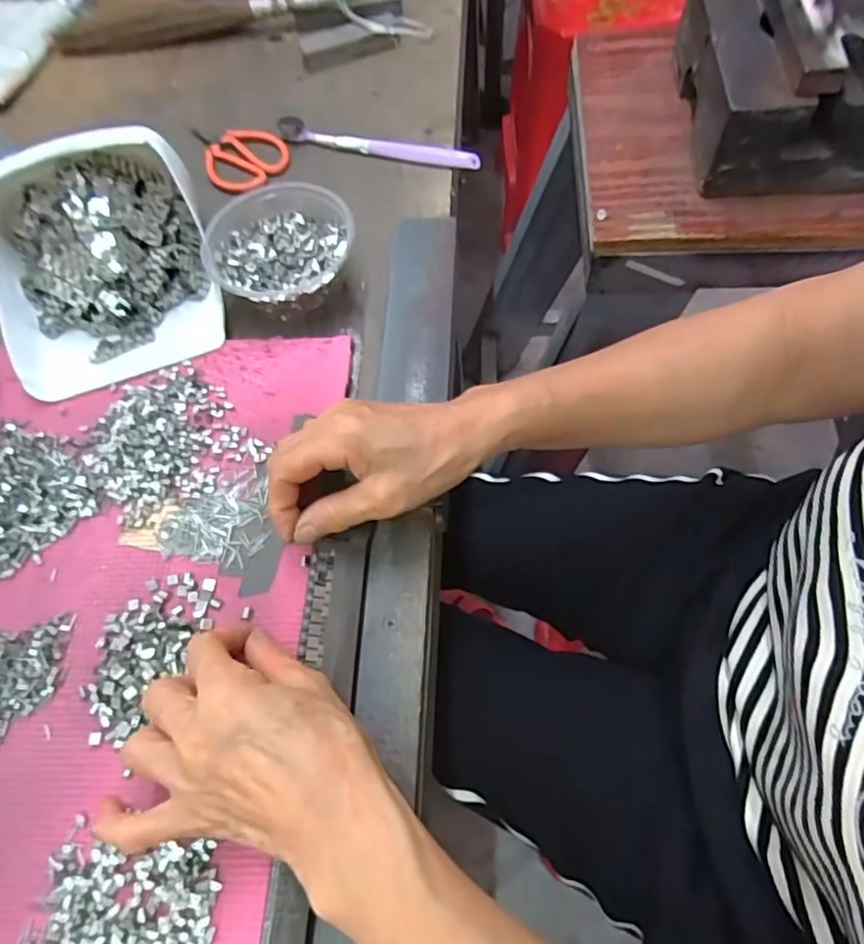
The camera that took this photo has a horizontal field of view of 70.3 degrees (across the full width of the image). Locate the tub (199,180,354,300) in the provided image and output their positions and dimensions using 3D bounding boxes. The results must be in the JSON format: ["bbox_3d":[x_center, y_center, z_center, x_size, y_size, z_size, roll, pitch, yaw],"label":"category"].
[{"bbox_3d":[-0.110,-0.160,0.458,0.105,0.046,0.095,-5,64,3],"label":"tub"}]

